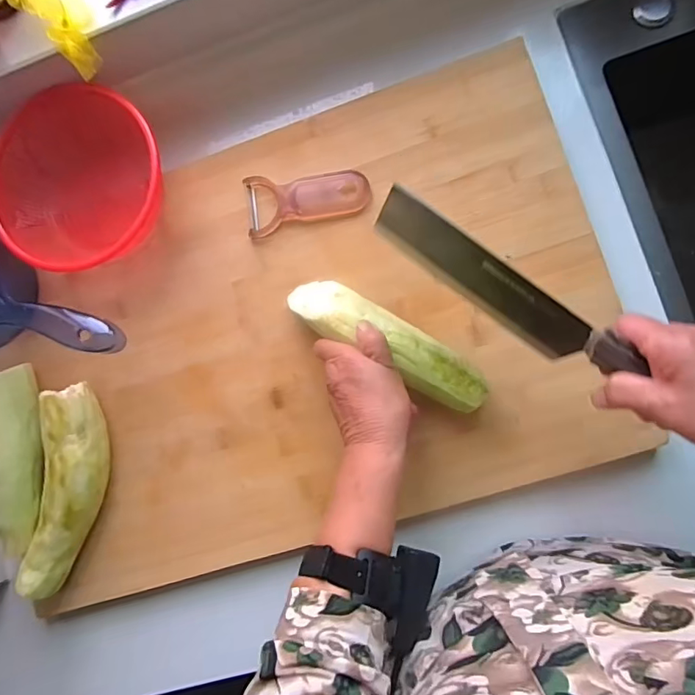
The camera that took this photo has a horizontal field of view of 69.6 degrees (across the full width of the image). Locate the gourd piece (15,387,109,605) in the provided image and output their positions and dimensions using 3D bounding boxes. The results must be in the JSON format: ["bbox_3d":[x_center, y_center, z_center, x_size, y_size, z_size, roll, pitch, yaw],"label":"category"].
[{"bbox_3d":[-0.270,0.139,0.483,0.055,0.051,0.199,8,88,8],"label":"gourd piece"}]

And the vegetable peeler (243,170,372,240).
[{"bbox_3d":[-0.039,-0.144,0.489,0.122,0.012,0.057,-5,86,8],"label":"vegetable peeler"}]

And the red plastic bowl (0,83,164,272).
[{"bbox_3d":[-0.260,-0.159,0.494,0.169,0.071,0.142,-40,82,4],"label":"red plastic bowl"}]

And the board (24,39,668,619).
[{"bbox_3d":[-0.045,-0.016,0.485,0.555,0.026,0.395,-18,84,7],"label":"board"}]

